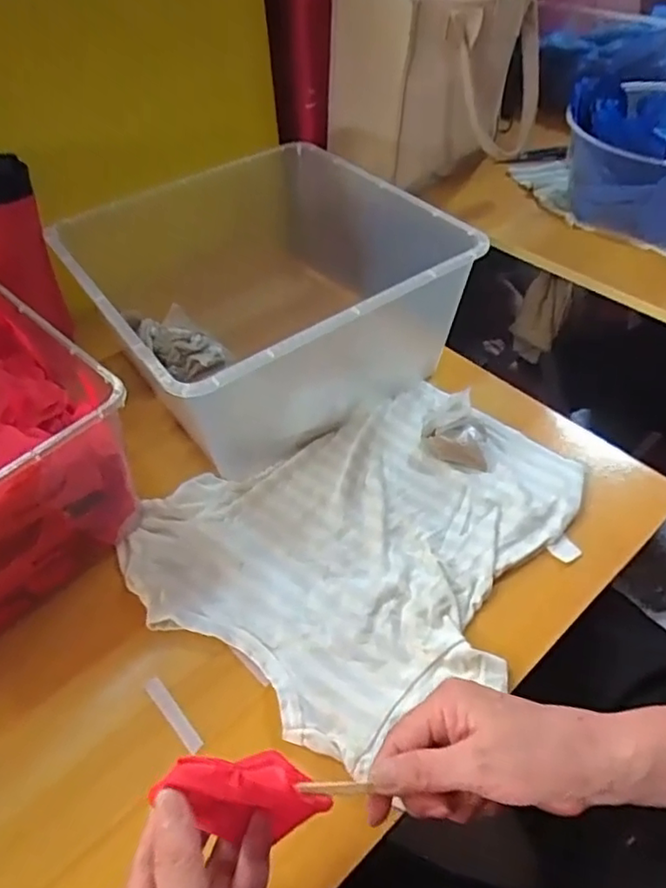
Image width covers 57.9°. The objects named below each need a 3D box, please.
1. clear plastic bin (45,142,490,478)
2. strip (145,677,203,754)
[{"bbox_3d":[-0.064,-0.132,0.596,0.305,0.179,0.304,-29,53,-22],"label":"clear plastic bin"},{"bbox_3d":[-0.107,0.180,0.401,0.010,0.004,0.060,-29,55,-35],"label":"strip"}]

